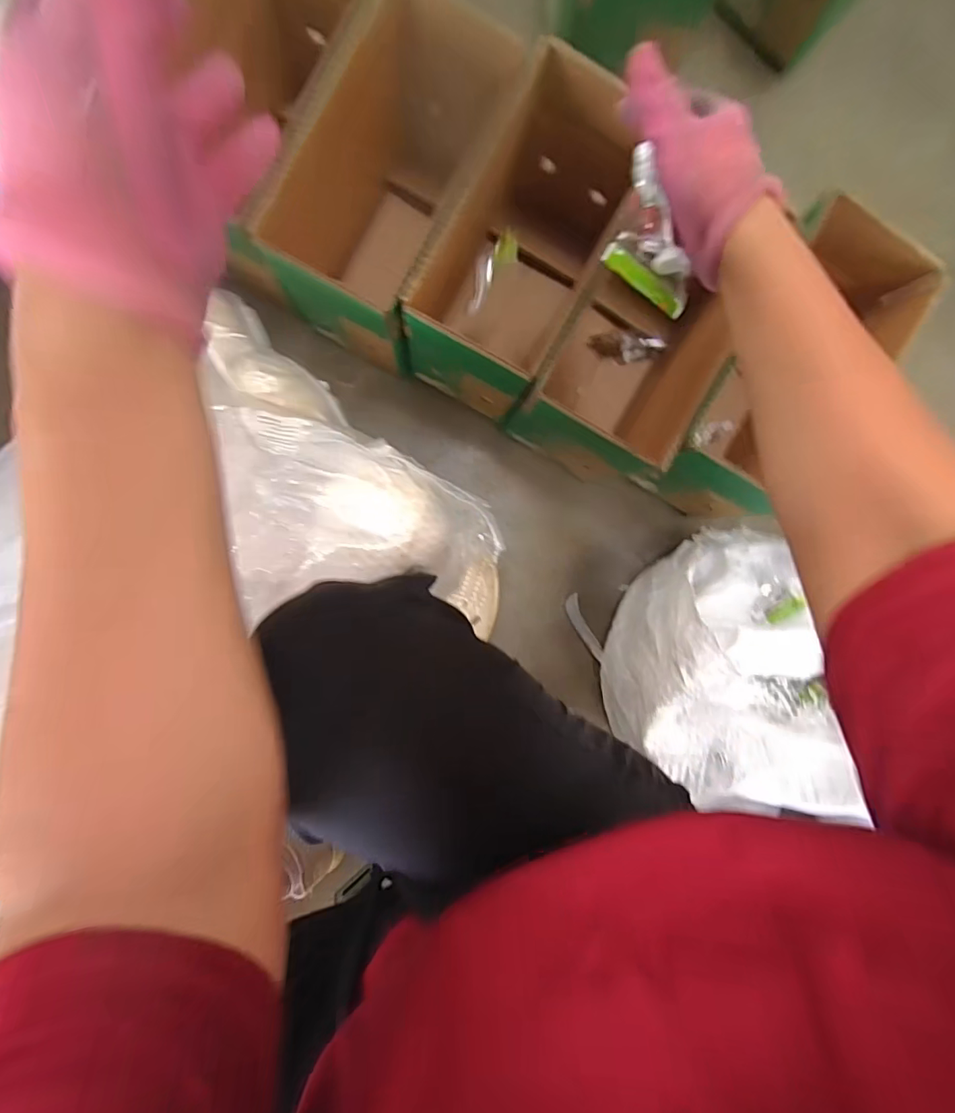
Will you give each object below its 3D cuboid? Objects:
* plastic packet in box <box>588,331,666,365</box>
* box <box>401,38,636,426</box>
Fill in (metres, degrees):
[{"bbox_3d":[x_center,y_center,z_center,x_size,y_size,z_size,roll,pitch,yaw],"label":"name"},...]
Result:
[{"bbox_3d":[0.197,-0.275,0.679,0.098,0.017,0.034,8,92,-3],"label":"plastic packet in box"},{"bbox_3d":[0.044,-0.323,0.568,0.133,0.213,0.287,27,91,-4],"label":"box"}]

